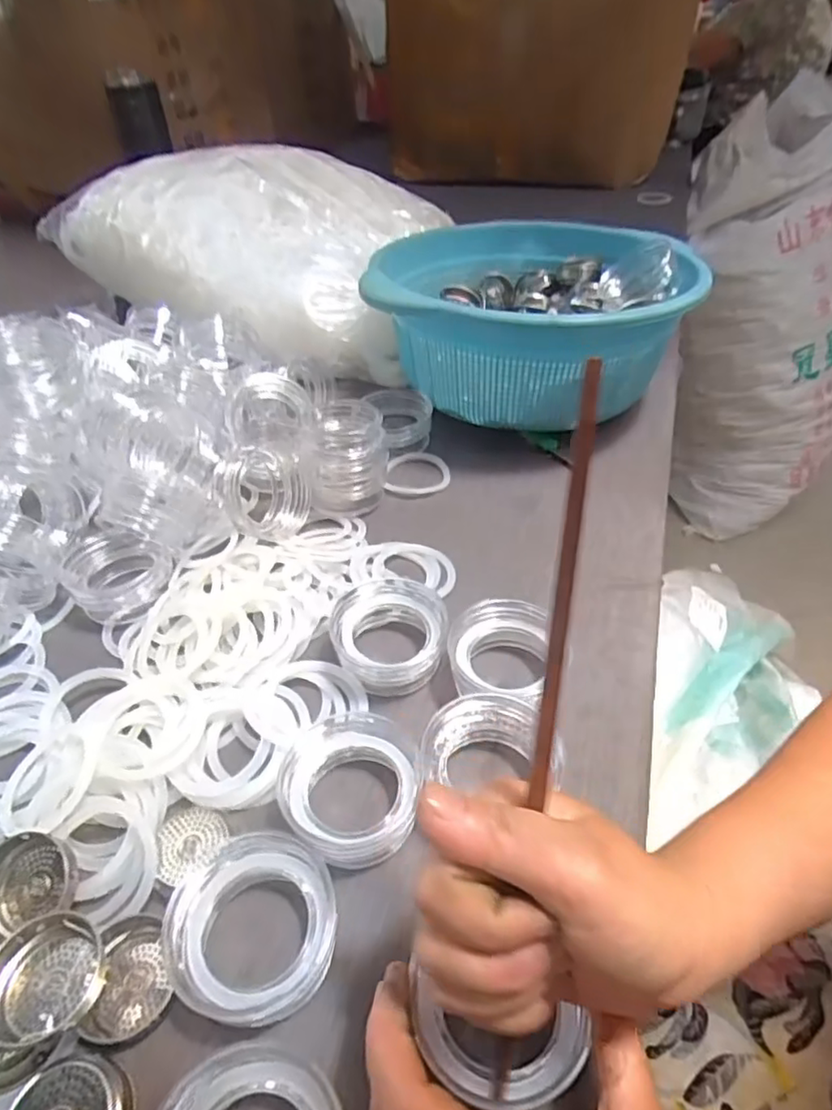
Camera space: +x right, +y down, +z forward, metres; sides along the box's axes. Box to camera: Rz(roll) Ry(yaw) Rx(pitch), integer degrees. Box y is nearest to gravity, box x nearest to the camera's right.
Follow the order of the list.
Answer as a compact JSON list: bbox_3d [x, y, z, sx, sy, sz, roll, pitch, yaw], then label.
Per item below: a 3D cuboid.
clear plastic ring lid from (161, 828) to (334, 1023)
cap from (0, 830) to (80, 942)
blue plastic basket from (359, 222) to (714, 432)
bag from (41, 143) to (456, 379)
[{"bbox_3d":[-0.071,0.155,0.272,0.071,0.018,0.072,-1,43,1],"label":"clear plastic ring lid"},{"bbox_3d":[-0.178,0.151,0.288,0.038,0.017,0.044,20,47,22],"label":"cap"},{"bbox_3d":[0.105,-0.222,0.585,0.265,0.107,0.278,9,44,12],"label":"blue plastic basket"},{"bbox_3d":[-0.206,-0.352,0.714,0.475,0.143,0.241,10,45,15],"label":"bag"}]

